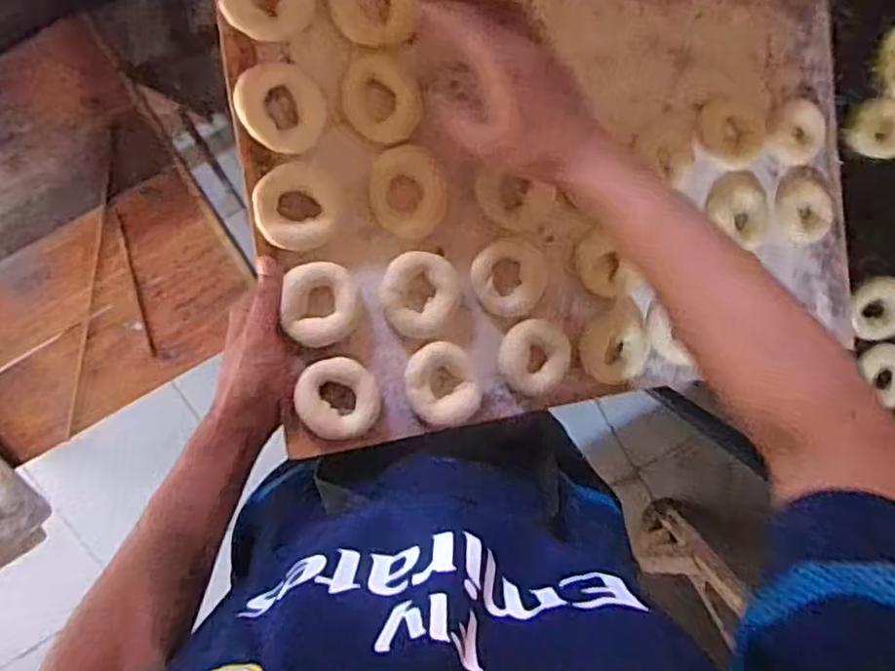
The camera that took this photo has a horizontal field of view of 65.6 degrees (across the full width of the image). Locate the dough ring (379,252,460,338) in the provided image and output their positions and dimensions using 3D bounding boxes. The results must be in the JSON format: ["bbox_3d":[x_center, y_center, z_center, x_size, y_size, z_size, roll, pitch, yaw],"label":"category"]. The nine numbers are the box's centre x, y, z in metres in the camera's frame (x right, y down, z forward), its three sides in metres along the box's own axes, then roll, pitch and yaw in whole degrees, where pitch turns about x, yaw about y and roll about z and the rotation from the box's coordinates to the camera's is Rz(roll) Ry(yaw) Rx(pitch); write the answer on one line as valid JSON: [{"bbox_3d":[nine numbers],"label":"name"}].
[{"bbox_3d":[-0.025,-0.037,0.608,0.069,0.020,0.069,-3,101,-17],"label":"dough ring"}]

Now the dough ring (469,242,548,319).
[{"bbox_3d":[0.056,-0.051,0.624,0.069,0.020,0.065,0,96,-3],"label":"dough ring"}]

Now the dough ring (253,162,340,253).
[{"bbox_3d":[-0.121,-0.104,0.561,0.063,0.027,0.069,0,96,-3],"label":"dough ring"}]

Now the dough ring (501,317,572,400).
[{"bbox_3d":[0.080,0.020,0.631,0.066,0.019,0.067,0,96,-3],"label":"dough ring"}]

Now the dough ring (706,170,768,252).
[{"bbox_3d":[0.294,-0.127,0.691,0.074,0.022,0.065,36,94,-6],"label":"dough ring"}]

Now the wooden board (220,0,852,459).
[{"bbox_3d":[0.129,-0.153,0.647,0.591,0.024,0.417,-10,95,-19],"label":"wooden board"}]

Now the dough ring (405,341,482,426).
[{"bbox_3d":[-0.004,0.043,0.610,0.064,0.018,0.073,-25,99,-16],"label":"dough ring"}]

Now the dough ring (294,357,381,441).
[{"bbox_3d":[-0.093,0.055,0.584,0.071,0.019,0.071,-1,92,-24],"label":"dough ring"}]

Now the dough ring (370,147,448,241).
[{"bbox_3d":[-0.033,-0.122,0.592,0.063,0.017,0.075,4,96,-3],"label":"dough ring"}]

